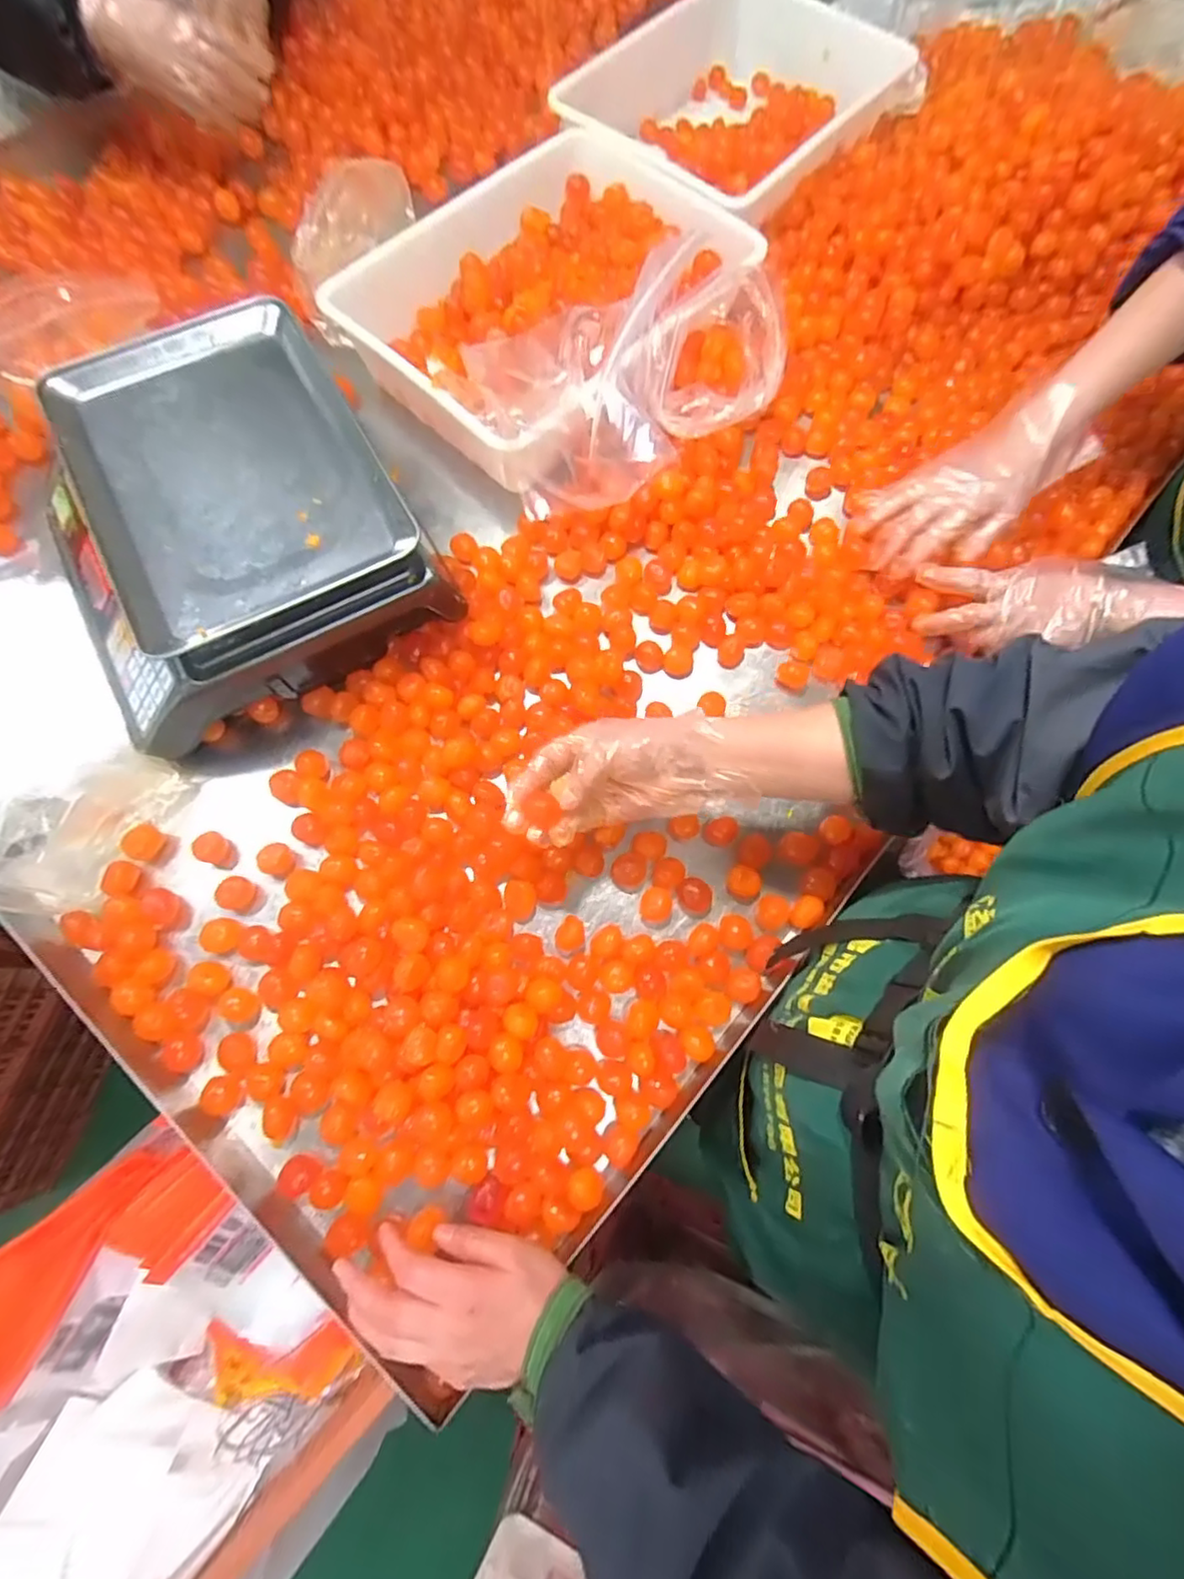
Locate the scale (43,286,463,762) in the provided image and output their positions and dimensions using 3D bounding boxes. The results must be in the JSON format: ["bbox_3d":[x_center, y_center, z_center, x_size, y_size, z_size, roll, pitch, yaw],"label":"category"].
[{"bbox_3d":[-0.349,-0.251,0.574,0.324,0.115,0.333,-29,76,-9],"label":"scale"}]

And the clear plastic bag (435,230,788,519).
[{"bbox_3d":[0.038,-0.466,0.644,0.385,0.140,0.246,-32,76,-10],"label":"clear plastic bag"}]

